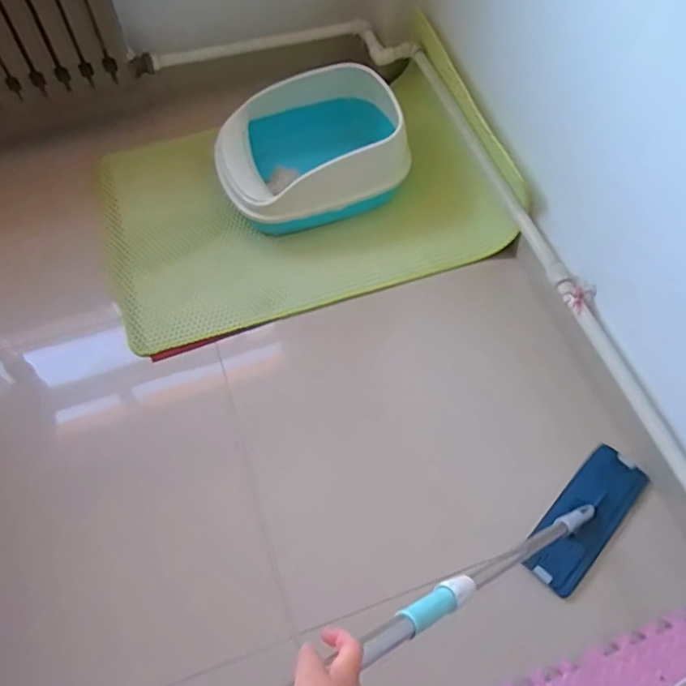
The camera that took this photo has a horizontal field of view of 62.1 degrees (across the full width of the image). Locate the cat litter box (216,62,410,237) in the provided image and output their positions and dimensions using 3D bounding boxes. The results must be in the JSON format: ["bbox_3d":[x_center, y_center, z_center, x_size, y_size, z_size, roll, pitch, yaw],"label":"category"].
[{"bbox_3d":[-0.092,-0.495,1.501,0.470,0.214,0.371,-21,64,-10],"label":"cat litter box"}]

